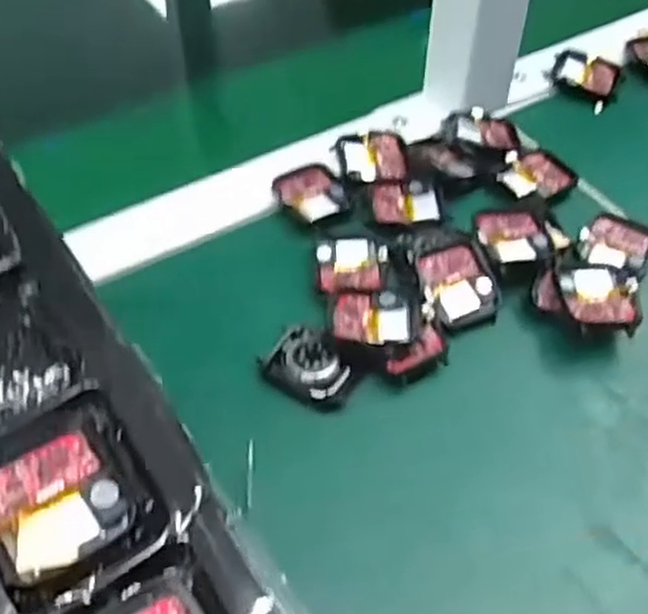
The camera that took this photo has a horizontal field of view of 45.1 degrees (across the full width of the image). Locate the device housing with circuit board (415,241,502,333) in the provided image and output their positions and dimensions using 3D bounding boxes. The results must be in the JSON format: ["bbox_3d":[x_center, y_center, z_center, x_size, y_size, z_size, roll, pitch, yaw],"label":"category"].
[{"bbox_3d":[0.067,-0.011,0.391,0.042,0.014,0.042,-14,75,-15],"label":"device housing with circuit board"}]

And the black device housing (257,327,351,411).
[{"bbox_3d":[-0.007,0.028,0.367,0.041,0.011,0.031,25,54,20],"label":"black device housing"}]

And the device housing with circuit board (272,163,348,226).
[{"bbox_3d":[-0.008,-0.064,0.446,0.036,0.009,0.040,-25,54,-19],"label":"device housing with circuit board"}]

